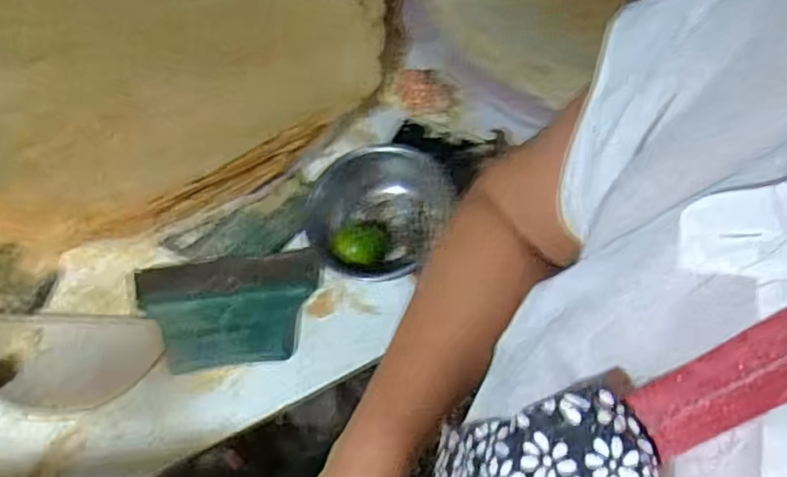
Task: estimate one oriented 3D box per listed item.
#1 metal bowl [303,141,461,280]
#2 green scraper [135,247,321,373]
[{"bbox_3d":[-0.012,-0.028,0.710,0.170,0.055,0.147,-13,61,-10],"label":"metal bowl"},{"bbox_3d":[-0.177,0.072,0.674,0.192,0.013,0.128,-6,60,-6],"label":"green scraper"}]

